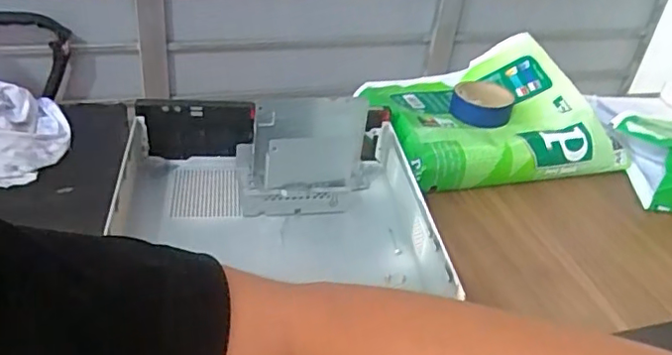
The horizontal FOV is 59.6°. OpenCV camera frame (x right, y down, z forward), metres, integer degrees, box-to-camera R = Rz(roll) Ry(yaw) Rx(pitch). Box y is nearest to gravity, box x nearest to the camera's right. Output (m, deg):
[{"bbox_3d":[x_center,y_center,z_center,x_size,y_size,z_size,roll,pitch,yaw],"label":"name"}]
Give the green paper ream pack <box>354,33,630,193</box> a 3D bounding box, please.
[{"bbox_3d":[0.218,-0.092,0.850,0.345,0.065,0.252,-10,51,-19],"label":"green paper ream pack"}]

